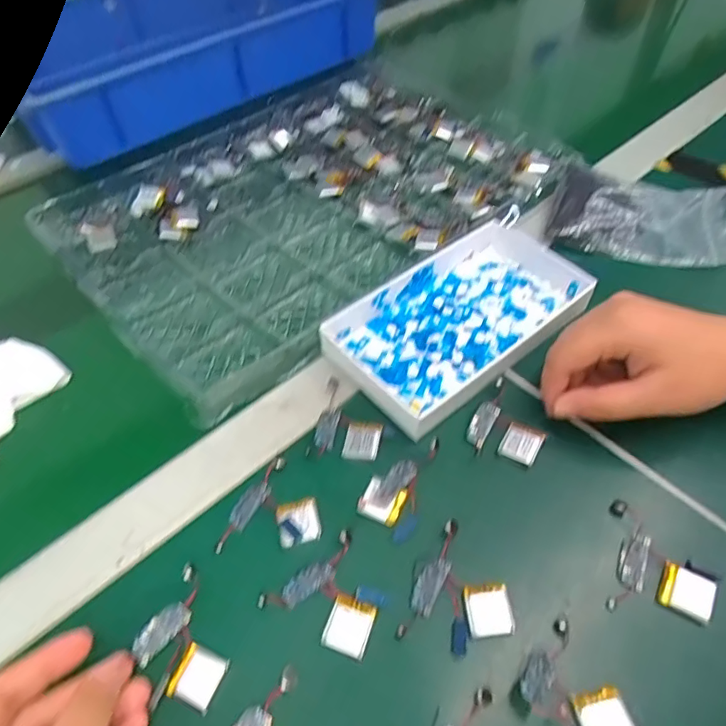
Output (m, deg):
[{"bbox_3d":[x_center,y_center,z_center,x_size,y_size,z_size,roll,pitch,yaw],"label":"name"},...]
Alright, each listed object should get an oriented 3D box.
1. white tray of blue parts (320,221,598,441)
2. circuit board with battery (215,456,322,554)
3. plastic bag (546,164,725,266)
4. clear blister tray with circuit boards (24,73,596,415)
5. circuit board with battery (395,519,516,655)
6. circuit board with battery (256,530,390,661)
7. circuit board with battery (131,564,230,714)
[{"bbox_3d":[0.069,-0.033,0.381,0.175,0.026,0.106,-30,56,-19],"label":"white tray of blue parts"},{"bbox_3d":[-0.052,0.079,0.311,0.055,0.004,0.053,-1,52,2],"label":"circuit board with battery"},{"bbox_3d":[0.230,-0.125,0.447,0.136,0.025,0.089,12,53,12],"label":"plastic bag"},{"bbox_3d":[-0.051,-0.162,0.503,0.426,0.022,0.306,-37,59,-24],"label":"clear blister tray with circuit boards"},{"bbox_3d":[0.051,0.116,0.277,0.051,0.006,0.059,14,54,13],"label":"circuit board with battery"},{"bbox_3d":[-0.015,0.115,0.279,0.056,0.005,0.052,22,56,19],"label":"circuit board with battery"},{"bbox_3d":[-0.091,0.137,0.262,0.040,0.012,0.059,-22,57,-18],"label":"circuit board with battery"}]

